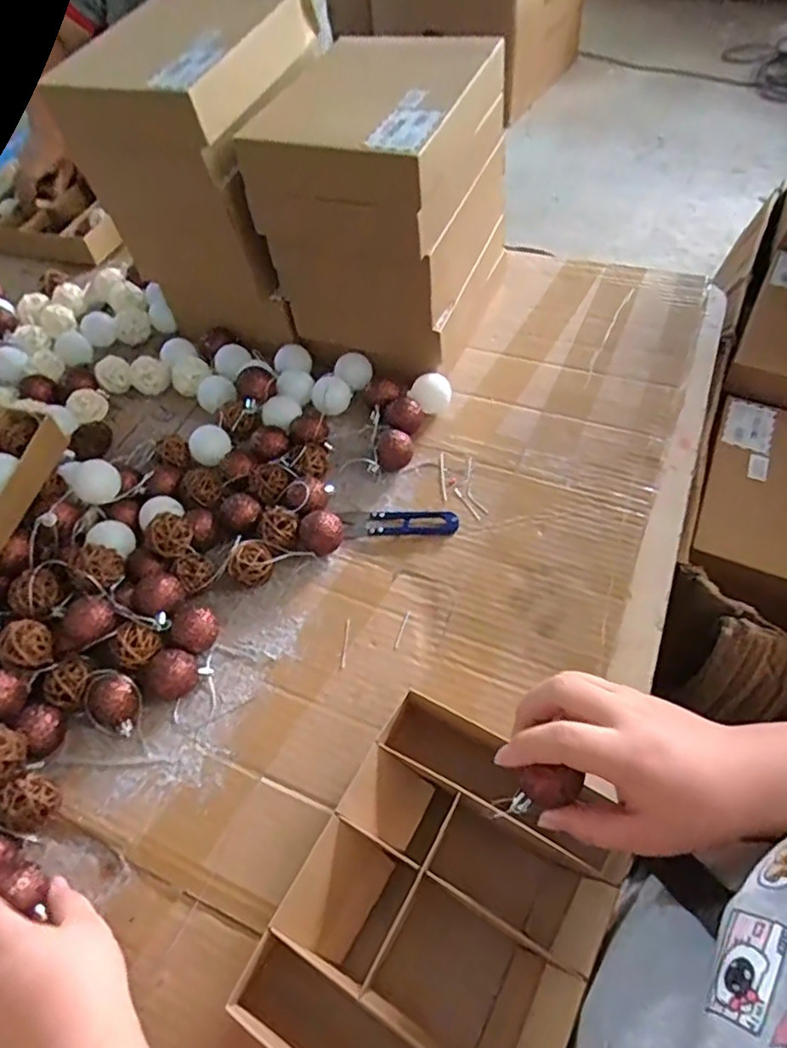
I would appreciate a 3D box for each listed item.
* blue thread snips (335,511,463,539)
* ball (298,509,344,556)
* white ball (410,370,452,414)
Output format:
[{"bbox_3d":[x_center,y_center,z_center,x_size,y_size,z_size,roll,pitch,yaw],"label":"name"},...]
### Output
[{"bbox_3d":[0.005,-0.001,0.550,0.103,0.011,0.027,0,56,6],"label":"blue thread snips"},{"bbox_3d":[-0.061,0.009,0.530,0.037,0.032,0.030,-14,55,-3],"label":"ball"},{"bbox_3d":[0.038,-0.129,0.613,0.039,0.039,0.031,-1,56,6],"label":"white ball"}]

